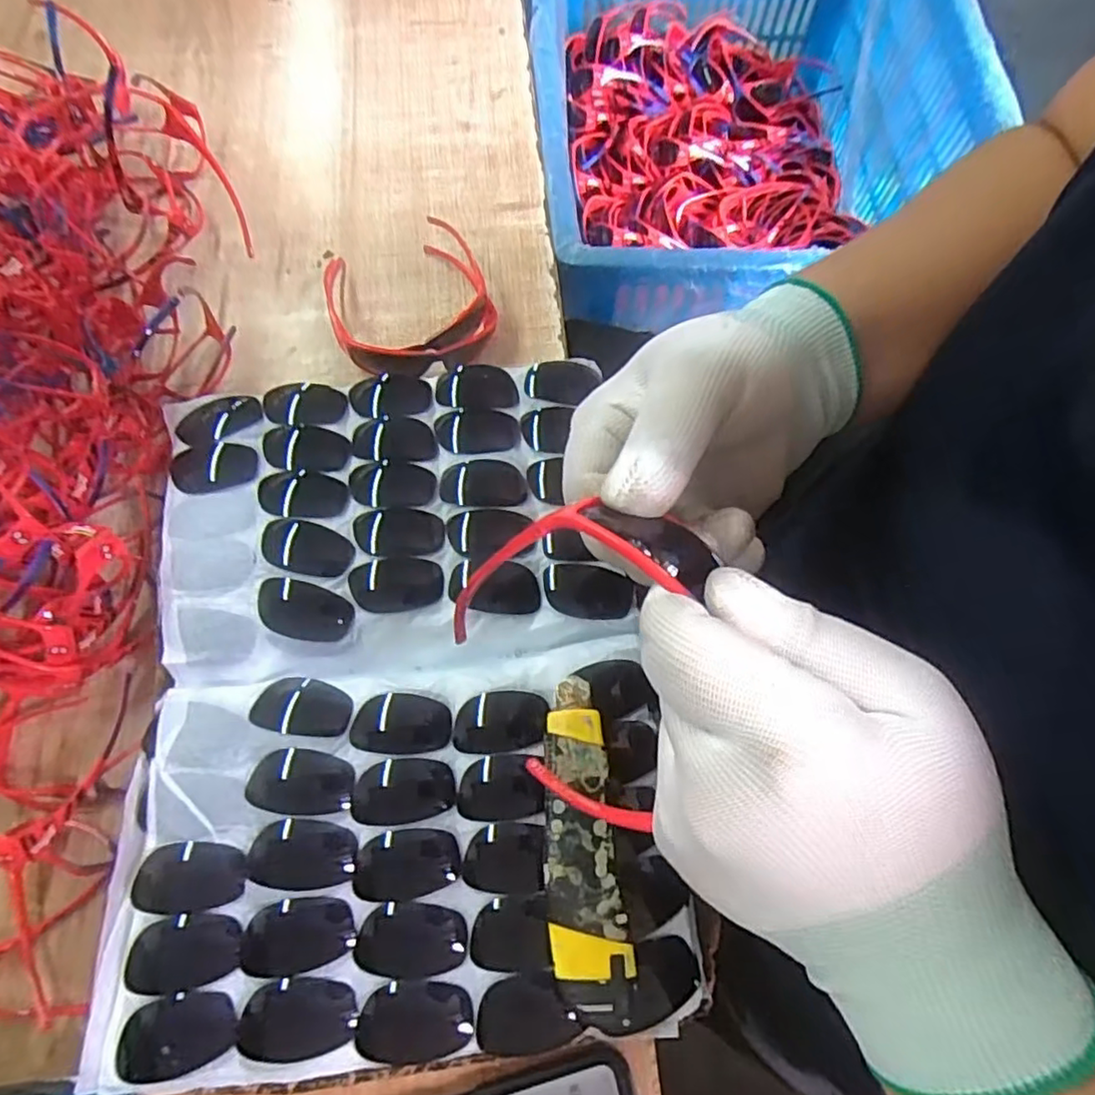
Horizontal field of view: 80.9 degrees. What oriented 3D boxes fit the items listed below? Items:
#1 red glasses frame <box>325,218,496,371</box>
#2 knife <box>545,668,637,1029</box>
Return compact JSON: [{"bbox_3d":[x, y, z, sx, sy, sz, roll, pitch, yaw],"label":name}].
[{"bbox_3d":[-0.114,-0.206,0.528,0.125,0.051,0.160,-17,71,-6],"label":"red glasses frame"},{"bbox_3d":[0.017,0.148,0.333,0.037,0.031,0.155,-3,70,-1],"label":"knife"}]

